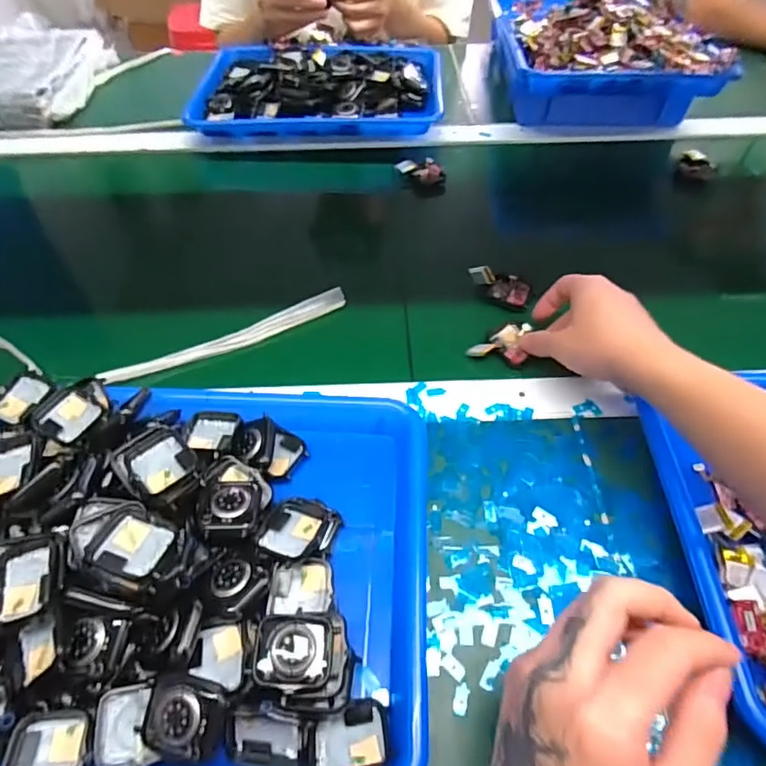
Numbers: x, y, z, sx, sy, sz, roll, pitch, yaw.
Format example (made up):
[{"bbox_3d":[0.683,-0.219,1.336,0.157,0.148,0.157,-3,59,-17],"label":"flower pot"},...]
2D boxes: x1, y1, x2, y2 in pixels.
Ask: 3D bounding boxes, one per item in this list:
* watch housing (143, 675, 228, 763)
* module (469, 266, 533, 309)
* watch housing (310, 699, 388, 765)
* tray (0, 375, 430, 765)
[{"bbox_3d":[-0.105,0.176,0.277,0.043,0.016,0.035,9,54,8],"label":"watch housing"},{"bbox_3d":[0.114,-0.097,0.512,0.061,0.023,0.031,24,57,18],"label":"module"},{"bbox_3d":[-0.018,0.193,0.288,0.040,0.008,0.039,-2,32,0],"label":"watch housing"},{"bbox_3d":[-0.137,0.109,0.331,0.323,0.061,0.251,0,53,1],"label":"tray"}]

